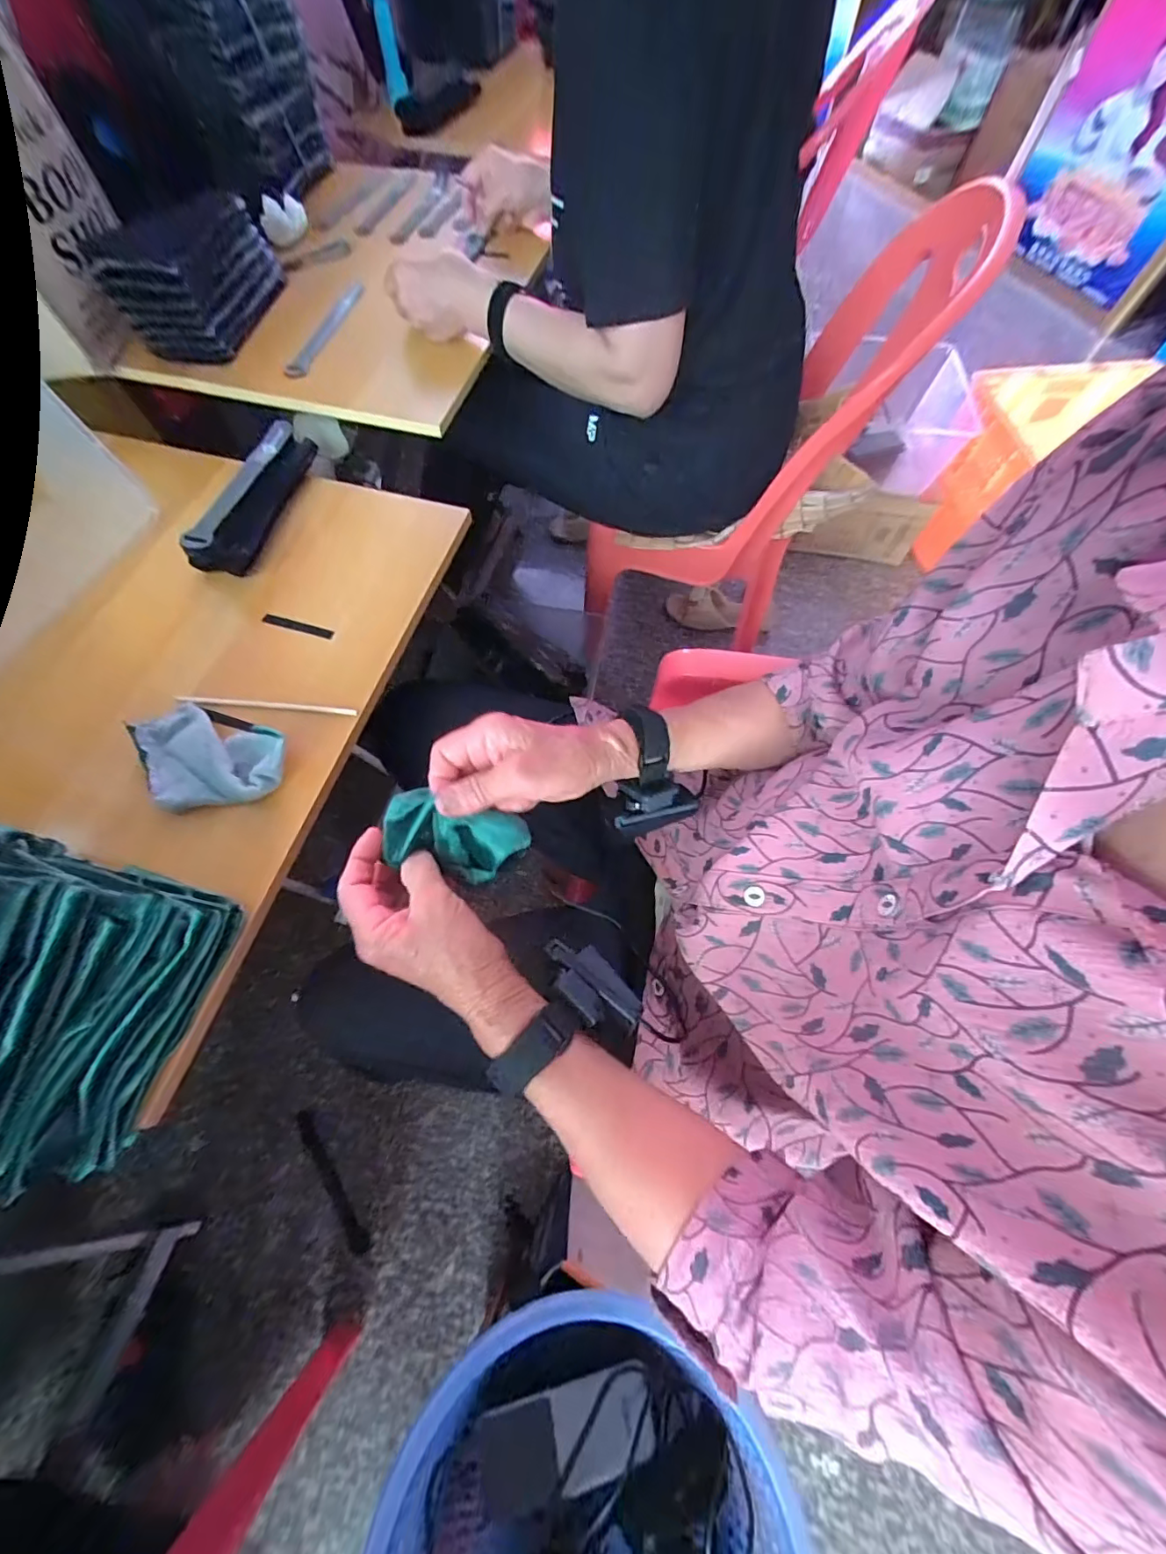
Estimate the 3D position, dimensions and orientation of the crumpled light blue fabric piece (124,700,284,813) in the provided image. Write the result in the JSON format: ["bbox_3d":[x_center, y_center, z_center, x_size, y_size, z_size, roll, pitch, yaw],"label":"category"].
[{"bbox_3d":[-0.318,-0.015,0.434,0.131,0.024,0.091,17,66,7],"label":"crumpled light blue fabric piece"}]

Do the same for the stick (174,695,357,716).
[{"bbox_3d":[-0.288,-0.066,0.468,0.163,0.005,0.007,4,65,1],"label":"stick"}]

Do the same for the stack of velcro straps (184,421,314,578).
[{"bbox_3d":[-0.342,-0.290,0.538,0.032,0.049,0.197,13,66,5],"label":"stack of velcro straps"}]

